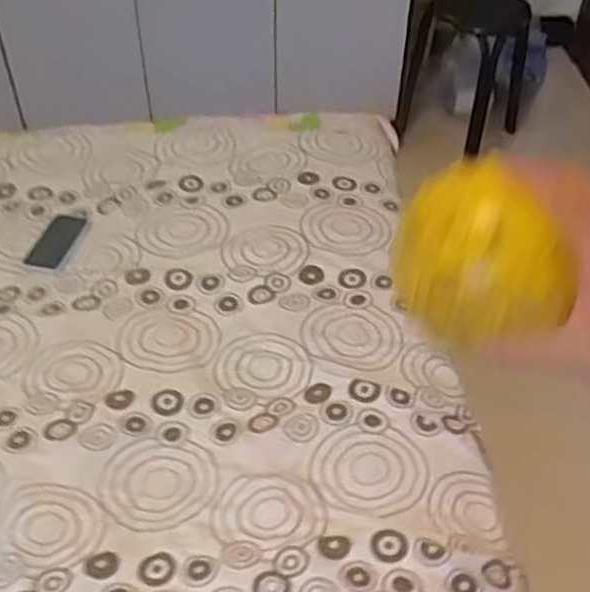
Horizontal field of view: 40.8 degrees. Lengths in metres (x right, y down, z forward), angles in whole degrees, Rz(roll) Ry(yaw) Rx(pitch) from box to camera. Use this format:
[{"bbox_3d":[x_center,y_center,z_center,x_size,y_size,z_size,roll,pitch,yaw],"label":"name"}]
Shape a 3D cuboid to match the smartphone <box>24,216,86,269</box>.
[{"bbox_3d":[-0.448,-0.104,1.485,0.068,0.011,0.144,7,46,9],"label":"smartphone"}]

